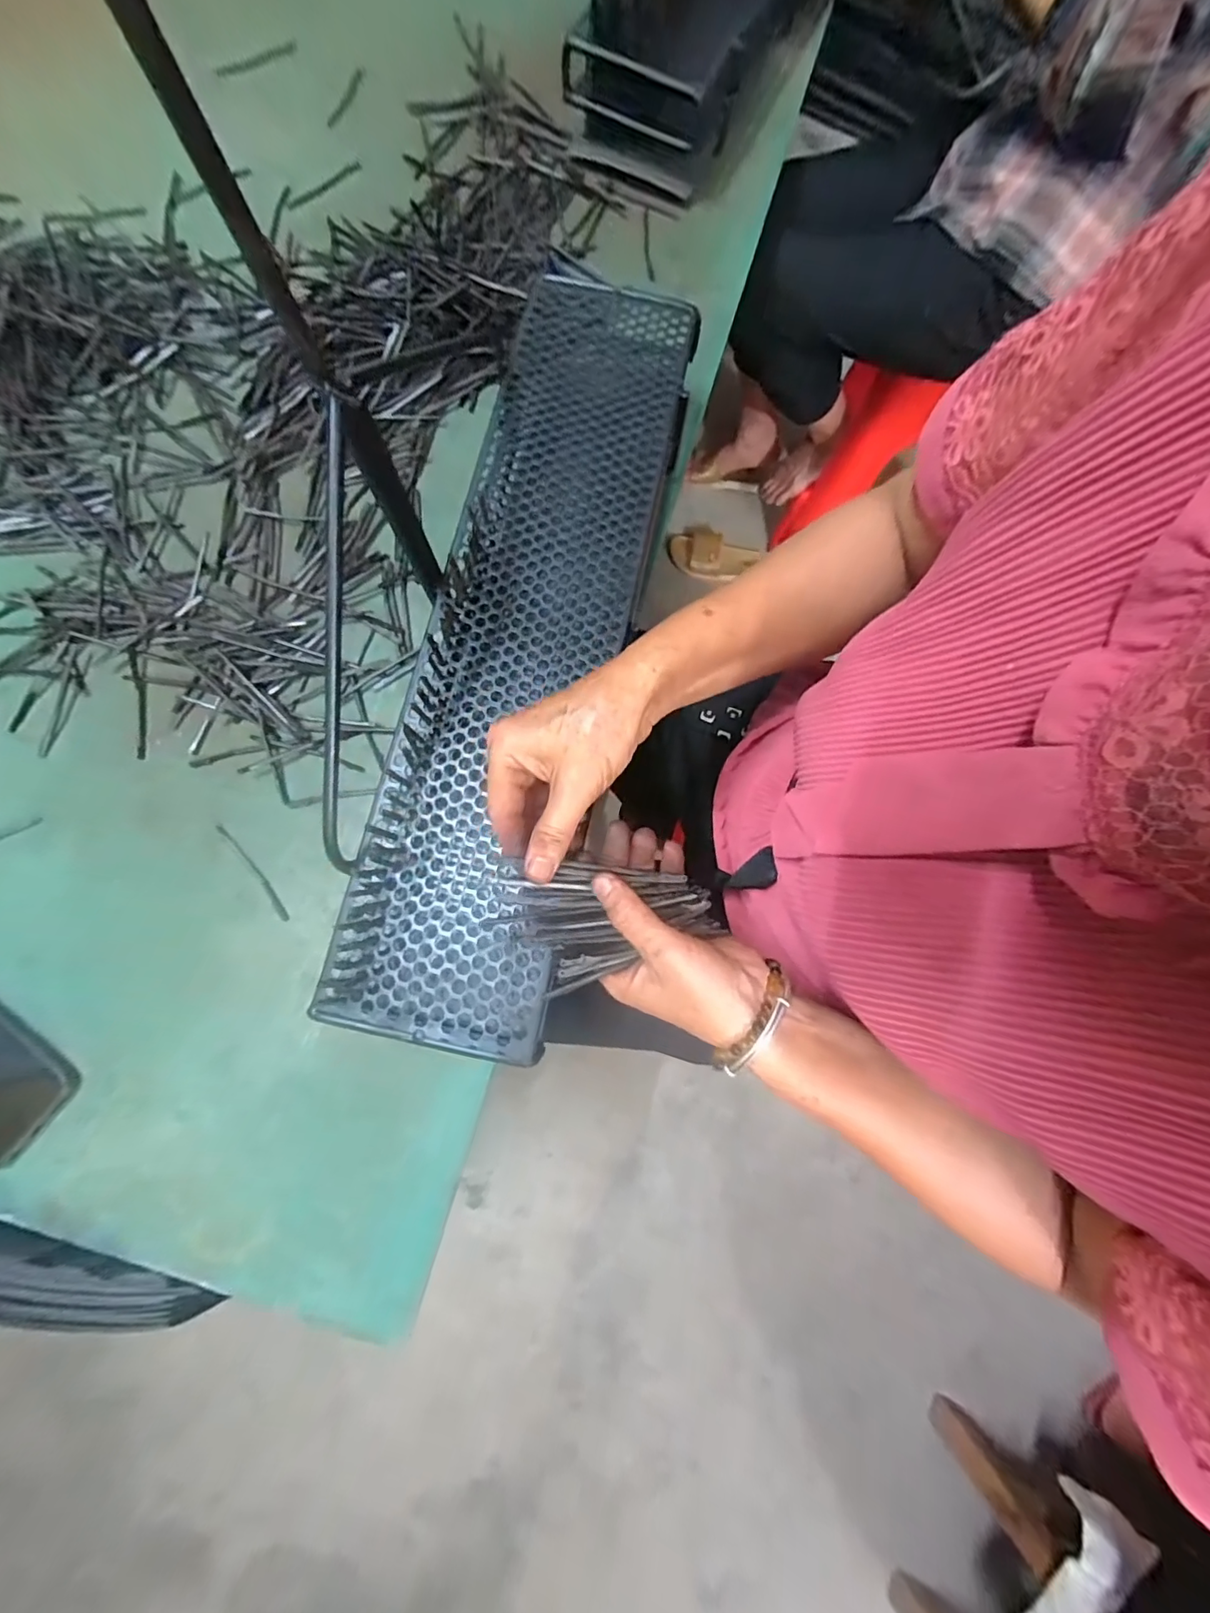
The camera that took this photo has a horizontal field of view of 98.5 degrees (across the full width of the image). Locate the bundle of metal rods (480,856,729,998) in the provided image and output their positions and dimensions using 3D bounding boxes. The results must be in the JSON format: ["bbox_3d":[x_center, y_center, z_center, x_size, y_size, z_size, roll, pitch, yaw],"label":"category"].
[{"bbox_3d":[-0.001,0.065,0.296,0.123,0.018,0.067,1,78,-2],"label":"bundle of metal rods"}]

